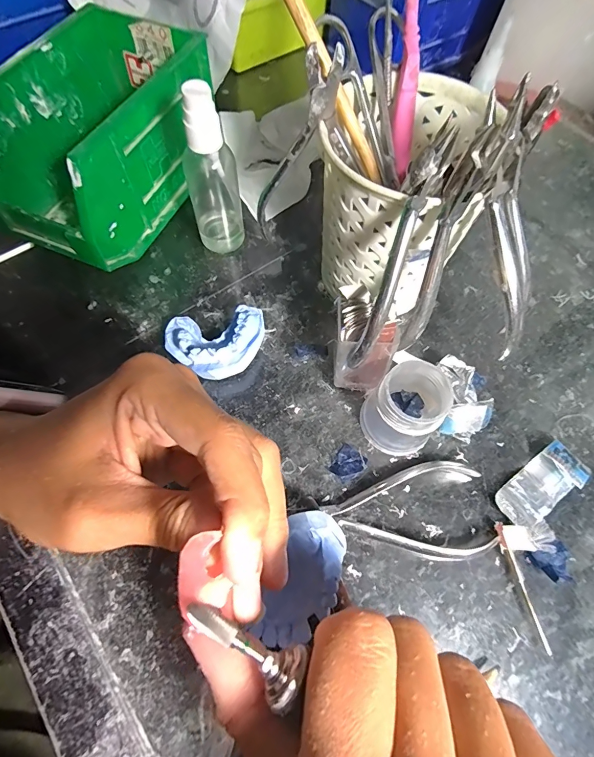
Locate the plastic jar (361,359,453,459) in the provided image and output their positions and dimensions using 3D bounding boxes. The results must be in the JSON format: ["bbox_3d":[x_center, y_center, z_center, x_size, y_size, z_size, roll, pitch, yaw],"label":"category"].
[{"bbox_3d":[0.063,0.018,0.224,0.042,0.049,0.042,1,65,-2],"label":"plastic jar"}]

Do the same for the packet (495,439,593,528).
[{"bbox_3d":[0.146,0.064,0.225,0.056,0.014,0.026,-35,71,-17],"label":"packet"}]

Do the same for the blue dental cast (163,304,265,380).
[{"bbox_3d":[-0.055,-0.028,0.252,0.058,0.028,0.057,1,65,-2],"label":"blue dental cast"}]

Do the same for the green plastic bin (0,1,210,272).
[{"bbox_3d":[-0.142,-0.172,0.282,0.096,0.089,0.167,22,66,8],"label":"green plastic bin"}]

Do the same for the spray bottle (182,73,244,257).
[{"bbox_3d":[-0.058,-0.137,0.256,0.034,0.110,0.029,-10,66,-6],"label":"spray bottle"}]

